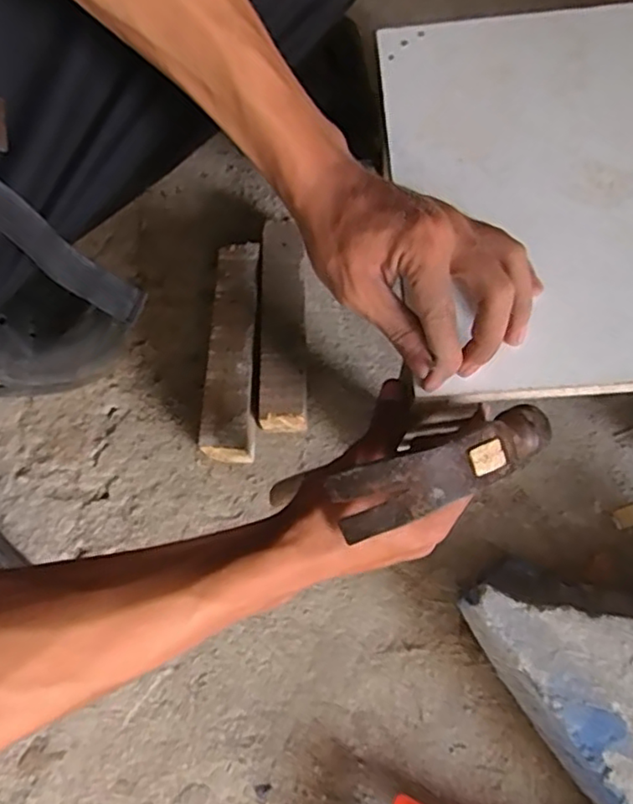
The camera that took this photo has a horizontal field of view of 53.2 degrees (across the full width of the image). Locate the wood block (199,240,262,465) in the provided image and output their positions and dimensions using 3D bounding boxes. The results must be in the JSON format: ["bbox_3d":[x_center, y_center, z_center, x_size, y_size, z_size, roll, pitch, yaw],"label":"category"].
[{"bbox_3d":[-0.074,-0.044,0.574,0.043,0.050,0.196,0,69,2],"label":"wood block"}]

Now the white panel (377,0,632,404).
[{"bbox_3d":[0.192,-0.138,0.383,0.277,0.010,0.274,-5,71,4],"label":"white panel"}]

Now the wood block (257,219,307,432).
[{"bbox_3d":[-0.030,-0.068,0.579,0.041,0.053,0.193,-1,69,2],"label":"wood block"}]

